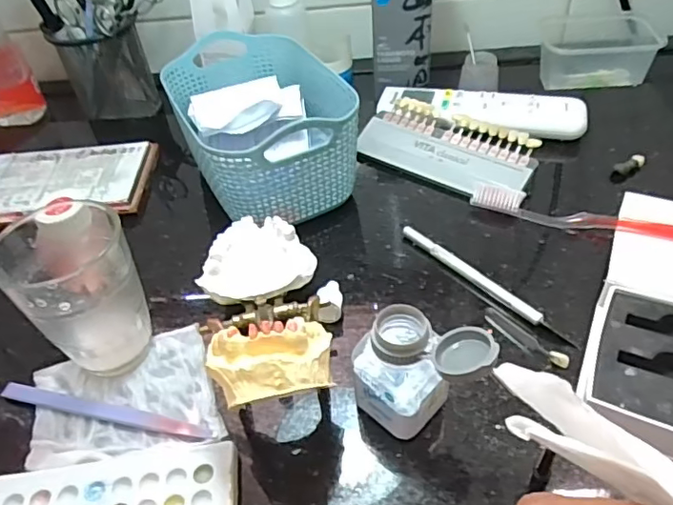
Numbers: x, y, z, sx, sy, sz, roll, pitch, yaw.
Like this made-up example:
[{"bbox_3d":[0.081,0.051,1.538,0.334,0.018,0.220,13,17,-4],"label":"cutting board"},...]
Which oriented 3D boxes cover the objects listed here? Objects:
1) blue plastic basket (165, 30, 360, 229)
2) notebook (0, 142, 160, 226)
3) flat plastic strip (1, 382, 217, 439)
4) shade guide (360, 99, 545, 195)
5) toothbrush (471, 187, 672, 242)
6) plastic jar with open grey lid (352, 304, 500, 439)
[{"bbox_3d":[-0.059,-0.097,0.448,0.116,0.093,0.178,-24,48,-17],"label":"blue plastic basket"},{"bbox_3d":[-0.238,-0.062,0.479,0.149,0.017,0.095,-4,45,3],"label":"notebook"},{"bbox_3d":[-0.133,0.091,0.319,0.136,0.007,0.011,7,47,14],"label":"flat plastic strip"},{"bbox_3d":[0.097,-0.083,0.458,0.129,0.019,0.067,25,71,28],"label":"shade guide"},{"bbox_3d":[0.192,-0.025,0.389,0.189,0.020,0.014,14,49,19],"label":"toothbrush"},{"bbox_3d":[0.041,0.062,0.282,0.065,0.070,0.035,0,45,6],"label":"plastic jar with open grey lid"}]

